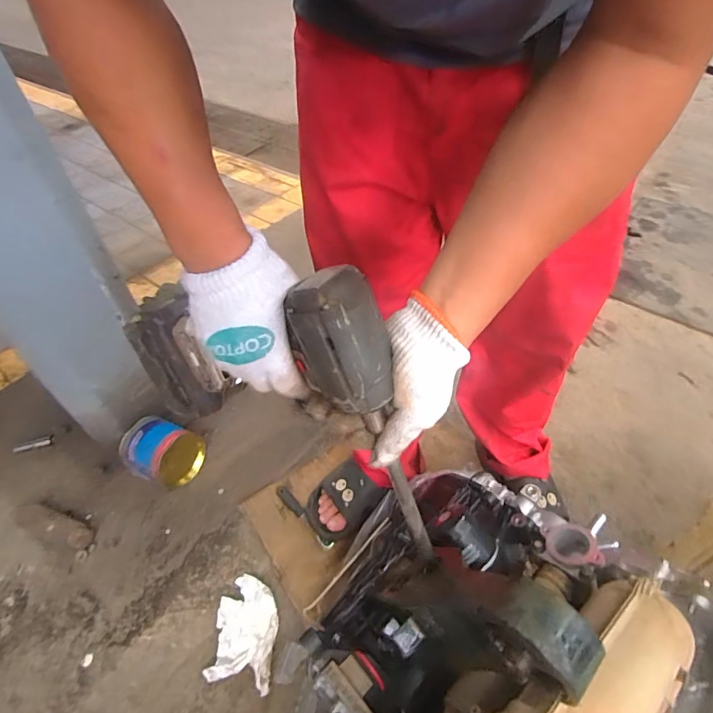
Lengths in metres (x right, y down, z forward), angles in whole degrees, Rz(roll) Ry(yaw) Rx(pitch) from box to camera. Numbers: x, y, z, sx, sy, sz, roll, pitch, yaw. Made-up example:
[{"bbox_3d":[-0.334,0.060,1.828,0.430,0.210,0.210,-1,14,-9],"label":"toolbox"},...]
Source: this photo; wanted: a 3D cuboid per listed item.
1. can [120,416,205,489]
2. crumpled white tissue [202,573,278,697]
[{"bbox_3d":[-0.401,0.195,0.916,0.136,0.112,0.123,16,51,18],"label":"can"},{"bbox_3d":[-0.188,0.466,0.759,0.108,0.038,0.158,2,48,6],"label":"crumpled white tissue"}]

